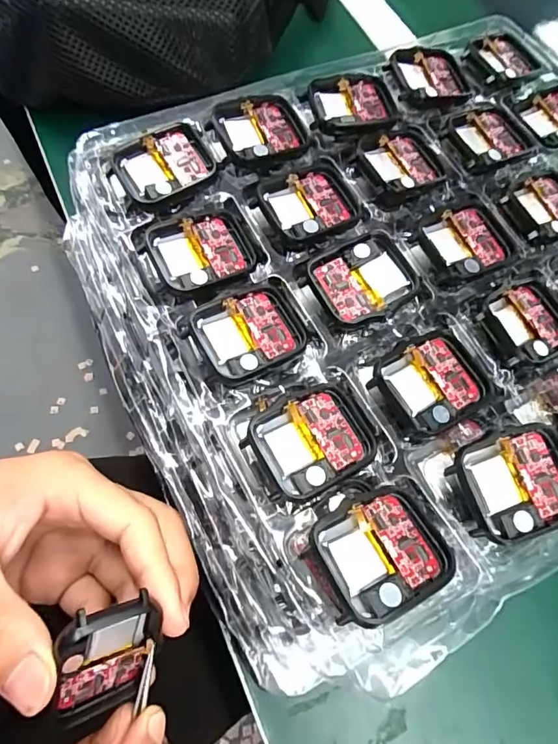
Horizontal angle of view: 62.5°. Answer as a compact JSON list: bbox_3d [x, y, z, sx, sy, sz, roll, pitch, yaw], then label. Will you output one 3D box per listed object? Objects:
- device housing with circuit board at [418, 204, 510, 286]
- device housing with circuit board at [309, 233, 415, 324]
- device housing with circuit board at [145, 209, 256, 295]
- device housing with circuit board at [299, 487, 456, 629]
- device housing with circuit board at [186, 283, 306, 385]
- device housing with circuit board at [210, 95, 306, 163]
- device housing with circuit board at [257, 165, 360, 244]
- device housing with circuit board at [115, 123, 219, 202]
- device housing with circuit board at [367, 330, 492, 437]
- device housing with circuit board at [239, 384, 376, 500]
[{"bbox_3d":[0.088,-0.061,0.217,0.043,0.005,0.036,-19,70,-12],"label":"device housing with circuit board"},{"bbox_3d":[0.039,-0.041,0.203,0.043,0.005,0.038,-22,71,-13],"label":"device housing with circuit board"},{"bbox_3d":[-0.034,-0.054,0.207,0.045,0.009,0.038,-20,71,-12],"label":"device housing with circuit board"},{"bbox_3d":[0.035,0.061,0.157,0.046,0.005,0.037,-21,57,-22],"label":"device housing with circuit board"},{"bbox_3d":[-0.011,-0.016,0.194,0.046,0.008,0.037,-22,71,-13],"label":"device housing with circuit board"},{"bbox_3d":[-0.007,-0.123,0.232,0.044,0.008,0.039,-17,70,-12],"label":"device housing with circuit board"},{"bbox_3d":[0.015,-0.079,0.219,0.044,0.007,0.038,-20,71,-13],"label":"device housing with circuit board"},{"bbox_3d":[-0.054,-0.099,0.218,0.043,0.009,0.036,-31,73,-16],"label":"device housing with circuit board"},{"bbox_3d":[0.064,0.004,0.188,0.046,0.006,0.038,-26,72,-14],"label":"device housing with circuit board"},{"bbox_3d":[0.014,0.026,0.178,0.045,0.007,0.037,-25,71,-13],"label":"device housing with circuit board"}]

